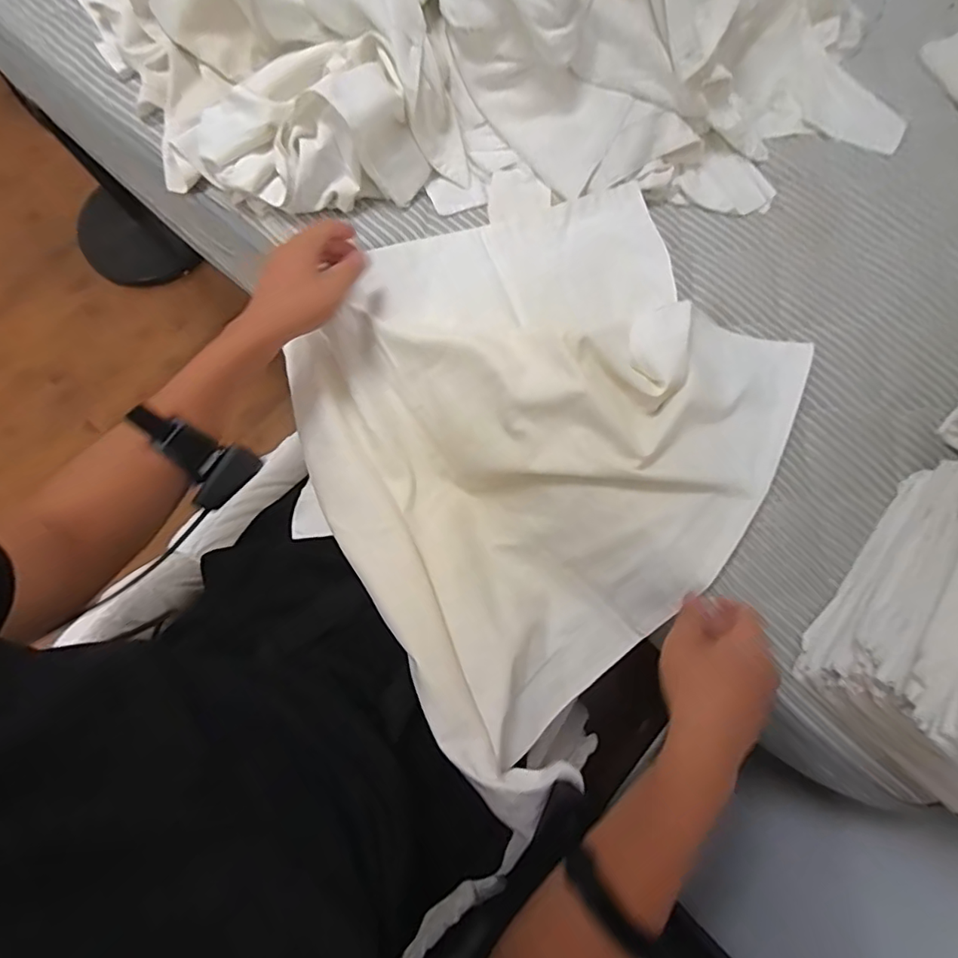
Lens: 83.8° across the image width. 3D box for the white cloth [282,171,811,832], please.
[{"bbox_3d":[0.055,-0.052,0.574,0.515,0.112,0.474,-42,81,-8],"label":"white cloth"}]

